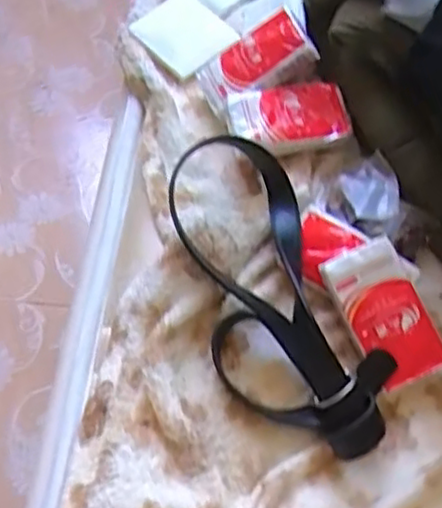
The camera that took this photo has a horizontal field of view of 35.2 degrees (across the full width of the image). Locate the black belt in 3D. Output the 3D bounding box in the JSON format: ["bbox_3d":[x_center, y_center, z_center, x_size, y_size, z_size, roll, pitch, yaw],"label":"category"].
[{"bbox_3d":[0.033,0.022,0.518,0.112,0.051,0.273,-22,63,-11],"label":"black belt"}]

